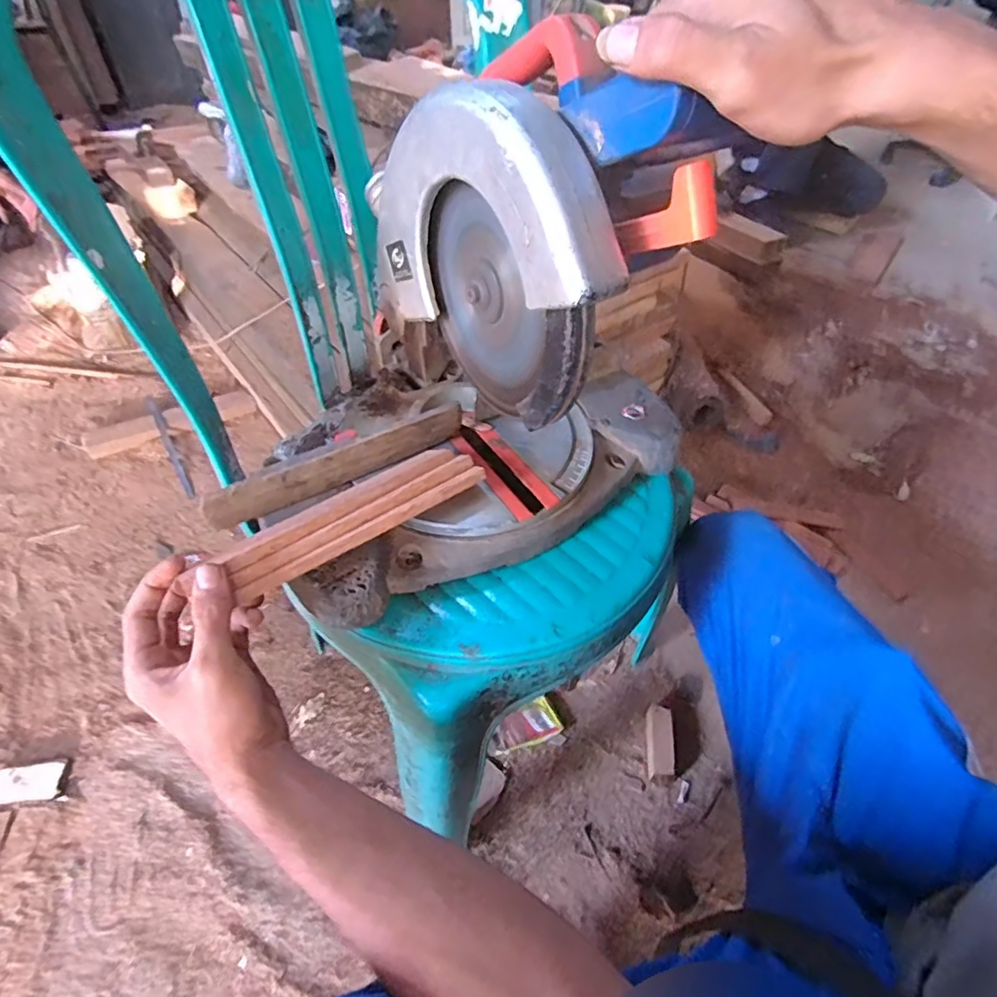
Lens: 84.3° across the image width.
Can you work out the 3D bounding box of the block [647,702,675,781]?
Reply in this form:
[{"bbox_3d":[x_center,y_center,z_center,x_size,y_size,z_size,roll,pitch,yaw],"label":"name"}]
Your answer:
[{"bbox_3d":[0.230,0.342,0.780,0.035,0.017,0.092,6,60,3],"label":"block"}]

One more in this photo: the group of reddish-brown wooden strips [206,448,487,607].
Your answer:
[{"bbox_3d":[-0.103,0.009,0.412,0.197,0.017,0.052,-31,66,-30],"label":"group of reddish-brown wooden strips"}]

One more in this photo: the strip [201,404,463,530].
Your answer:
[{"bbox_3d":[-0.125,-0.029,0.451,0.215,0.033,0.013,-24,52,-22],"label":"strip"}]

